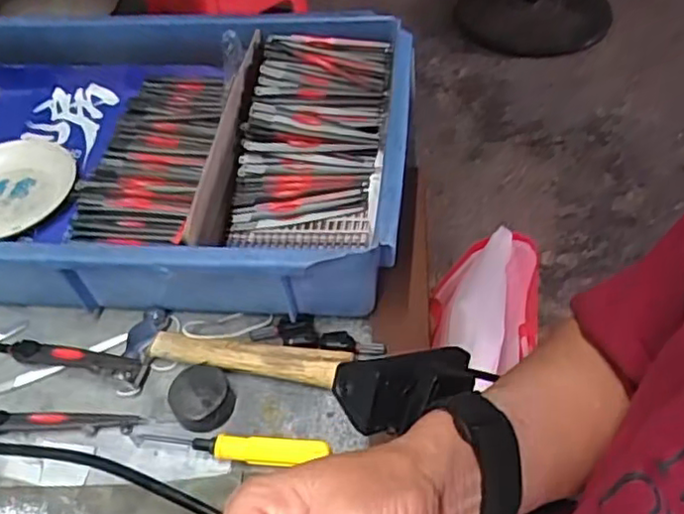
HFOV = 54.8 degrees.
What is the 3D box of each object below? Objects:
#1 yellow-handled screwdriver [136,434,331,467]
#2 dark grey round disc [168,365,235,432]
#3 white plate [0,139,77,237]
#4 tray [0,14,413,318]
[{"bbox_3d":[-0.070,0.115,0.403,0.119,0.018,0.018,5,50,9],"label":"yellow-handled screwdriver"},{"bbox_3d":[-0.089,0.091,0.421,0.037,0.020,0.042,-26,52,-17],"label":"dark grey round disc"},{"bbox_3d":[-0.292,-0.059,0.572,0.119,0.020,0.119,-19,50,-11],"label":"white plate"},{"bbox_3d":[-0.171,-0.086,0.539,0.443,0.085,0.294,2,49,7],"label":"tray"}]

